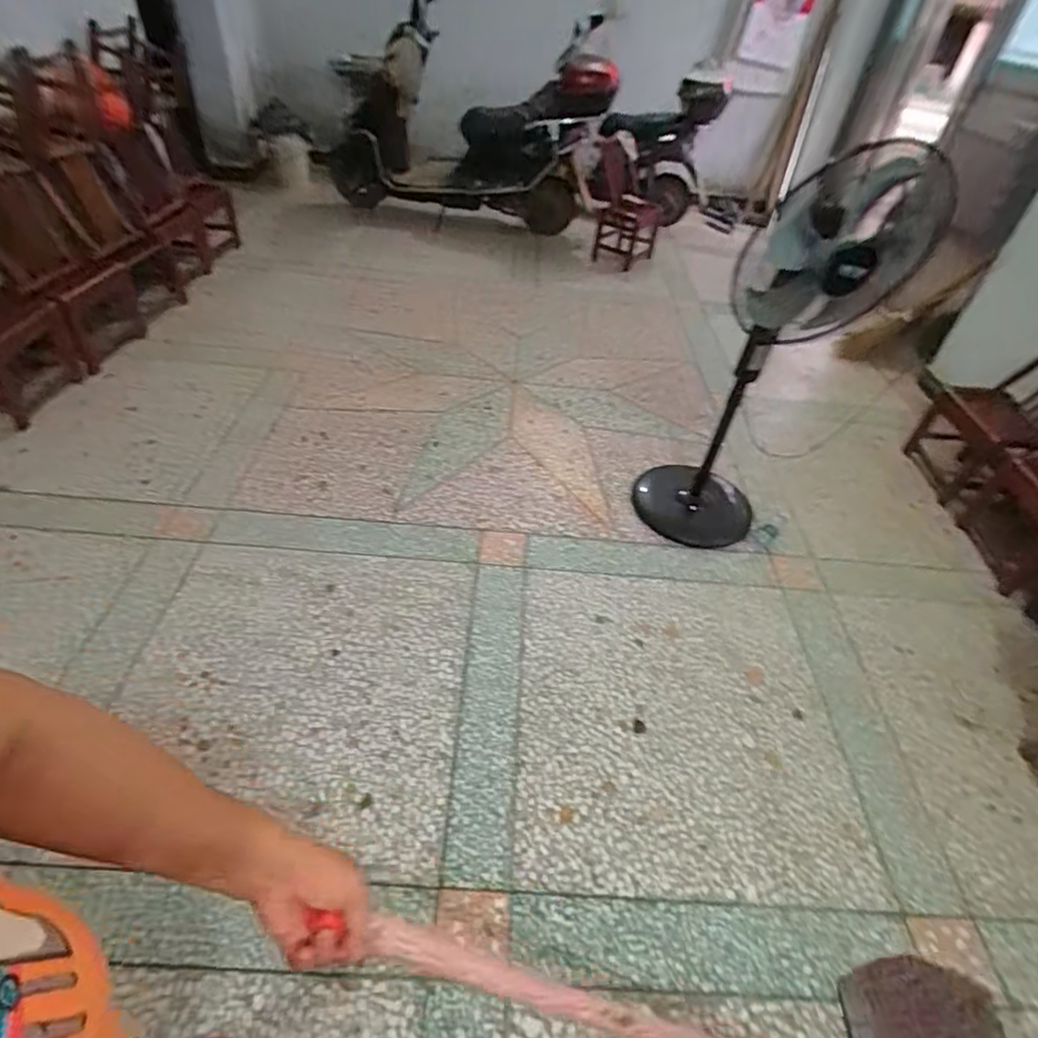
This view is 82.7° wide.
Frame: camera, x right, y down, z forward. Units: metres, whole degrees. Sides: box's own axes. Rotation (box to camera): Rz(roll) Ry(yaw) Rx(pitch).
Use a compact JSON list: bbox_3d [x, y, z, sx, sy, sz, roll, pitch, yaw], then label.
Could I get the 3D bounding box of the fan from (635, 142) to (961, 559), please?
[{"bbox_3d":[0.715,-0.444,1.736,0.468,1.127,0.399,33,49,26],"label":"fan"}]

